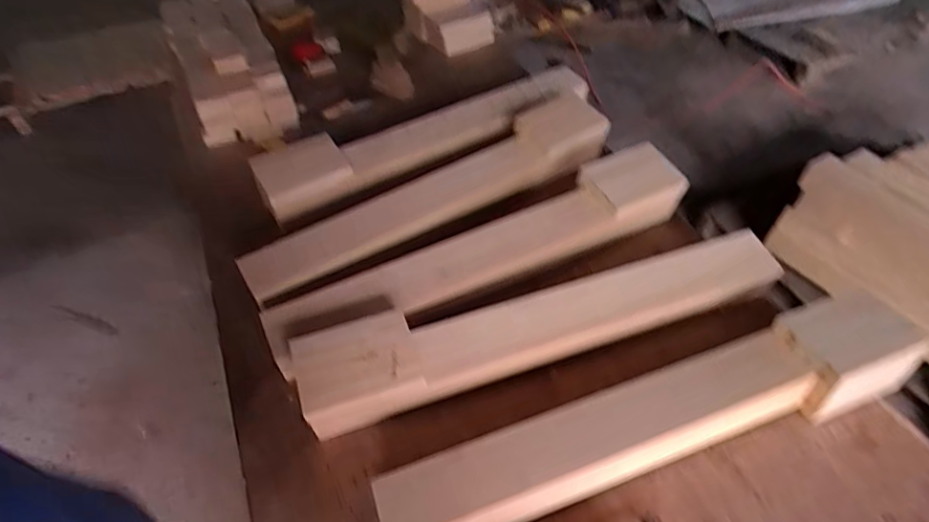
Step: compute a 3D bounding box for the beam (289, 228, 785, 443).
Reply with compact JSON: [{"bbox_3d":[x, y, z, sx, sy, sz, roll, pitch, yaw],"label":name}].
[{"bbox_3d":[0.125,0.088,0.765,0.725,0.102,0.113,-13,49,-12],"label":"beam"}]

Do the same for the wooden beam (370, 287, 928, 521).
[{"bbox_3d":[0.243,0.208,0.674,0.711,0.088,0.115,-15,49,-13],"label":"wooden beam"}]

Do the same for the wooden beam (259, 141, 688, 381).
[{"bbox_3d":[0.038,-0.023,0.862,0.729,0.077,0.124,-21,51,-19],"label":"wooden beam"}]

